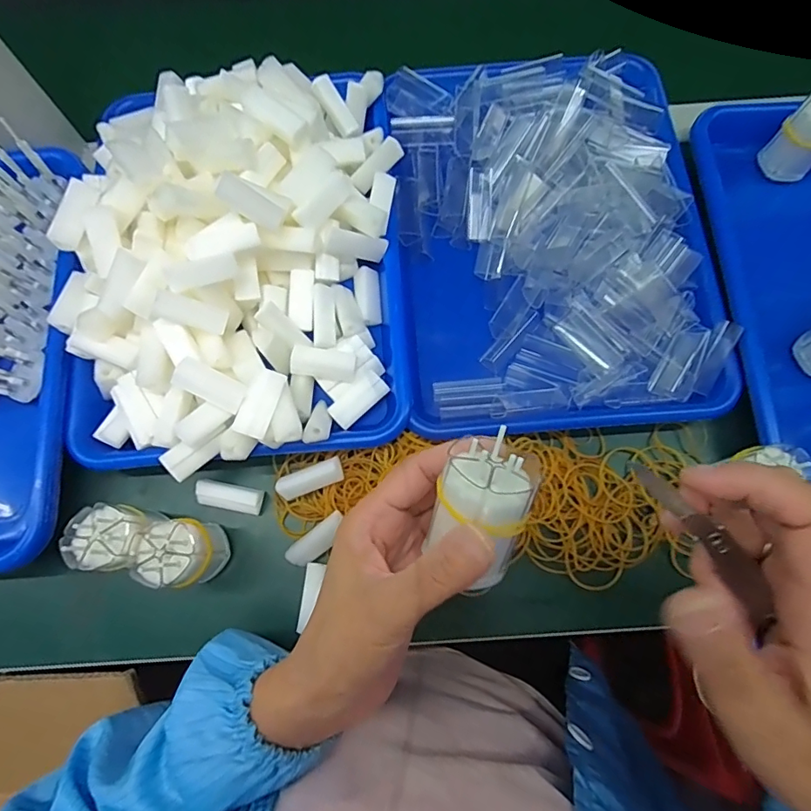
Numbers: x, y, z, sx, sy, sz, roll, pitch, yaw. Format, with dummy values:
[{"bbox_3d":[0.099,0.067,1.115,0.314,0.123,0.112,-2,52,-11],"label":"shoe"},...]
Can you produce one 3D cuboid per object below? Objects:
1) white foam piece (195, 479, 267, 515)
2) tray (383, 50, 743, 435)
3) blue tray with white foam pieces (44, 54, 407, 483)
[{"bbox_3d":[-0.126,0.066,0.352,0.047,0.011,0.018,10,74,4],"label":"white foam piece"},{"bbox_3d":[0.111,-0.143,0.384,0.236,0.040,0.323,-5,74,0],"label":"tray"},{"bbox_3d":[-0.126,-0.113,0.359,0.242,0.091,0.313,-1,74,1],"label":"blue tray with white foam pieces"}]

